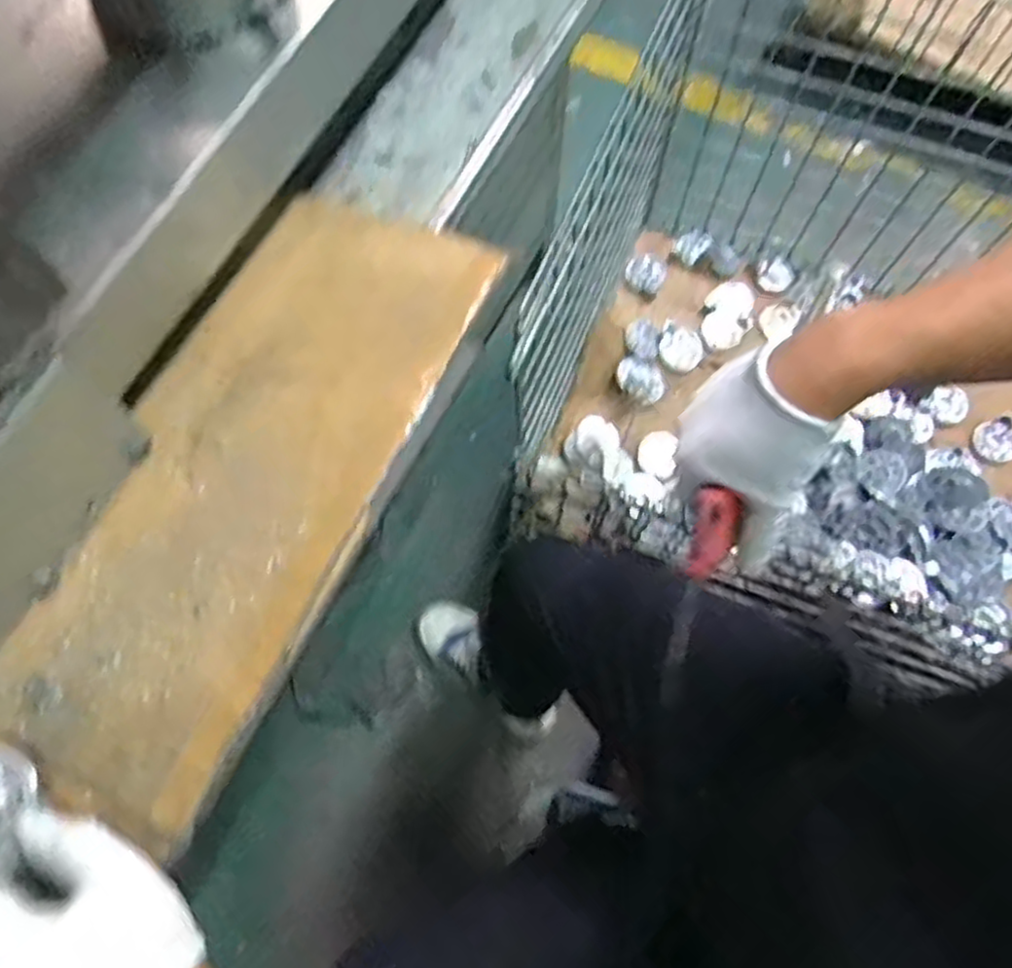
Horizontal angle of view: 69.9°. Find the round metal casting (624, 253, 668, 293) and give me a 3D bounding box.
[{"bbox_3d":[0.235,-0.353,1.219,0.065,0.031,0.060,0,72,1],"label":"round metal casting"}]

